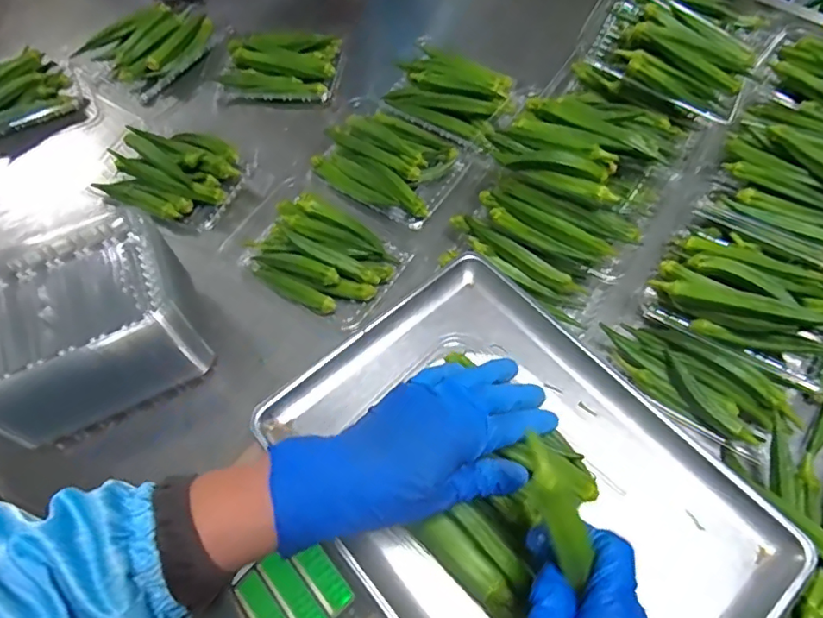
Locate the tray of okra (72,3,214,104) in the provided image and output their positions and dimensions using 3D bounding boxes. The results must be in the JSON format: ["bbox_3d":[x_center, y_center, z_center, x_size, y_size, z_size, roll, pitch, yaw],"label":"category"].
[{"bbox_3d":[-0.385,-0.391,0.826,0.149,0.048,0.173,39,70,21],"label":"tray of okra"}]

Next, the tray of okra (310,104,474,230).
[{"bbox_3d":[-0.025,-0.192,0.692,0.178,0.047,0.148,32,68,19],"label":"tray of okra"}]

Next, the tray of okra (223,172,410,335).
[{"bbox_3d":[-0.109,-0.072,0.631,0.194,0.044,0.137,35,69,20],"label":"tray of okra"}]

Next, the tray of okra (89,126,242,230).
[{"bbox_3d":[-0.307,-0.179,0.708,0.178,0.053,0.137,16,63,11],"label":"tray of okra"}]

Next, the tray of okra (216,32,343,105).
[{"bbox_3d":[-0.188,-0.349,0.789,0.184,0.044,0.120,6,62,6],"label":"tray of okra"}]

